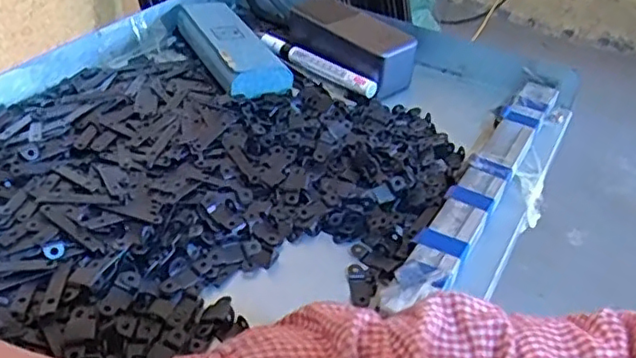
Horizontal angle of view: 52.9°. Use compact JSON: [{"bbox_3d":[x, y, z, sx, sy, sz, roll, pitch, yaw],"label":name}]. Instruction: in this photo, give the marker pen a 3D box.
[{"bbox_3d":[-0.001,-0.111,0.611,0.141,0.017,0.018,29,43,27],"label":"marker pen"}]

